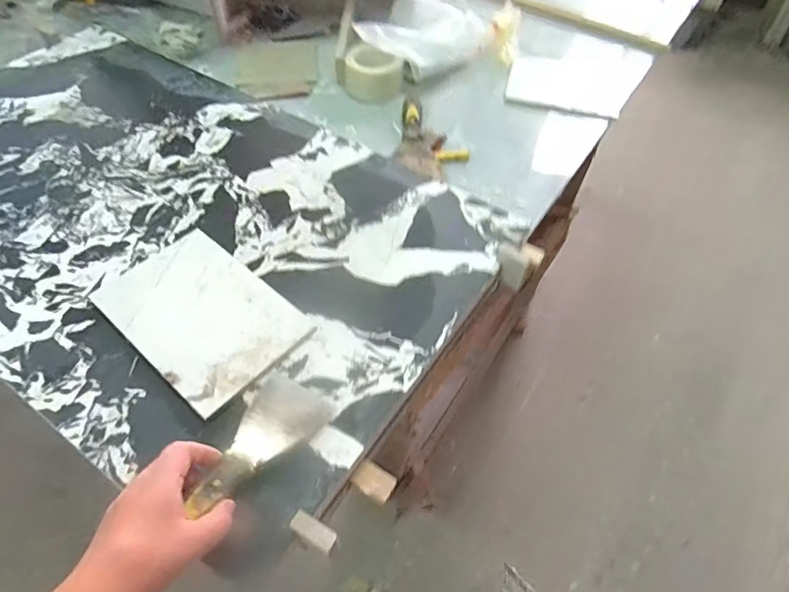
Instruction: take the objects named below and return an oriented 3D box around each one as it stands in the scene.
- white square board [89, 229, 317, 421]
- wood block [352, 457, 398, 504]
[{"bbox_3d":[-0.225,0.017,0.582,0.233,0.009,0.153,36,58,22],"label":"white square board"},{"bbox_3d":[-0.021,0.184,0.501,0.041,0.010,0.030,29,55,17],"label":"wood block"}]

